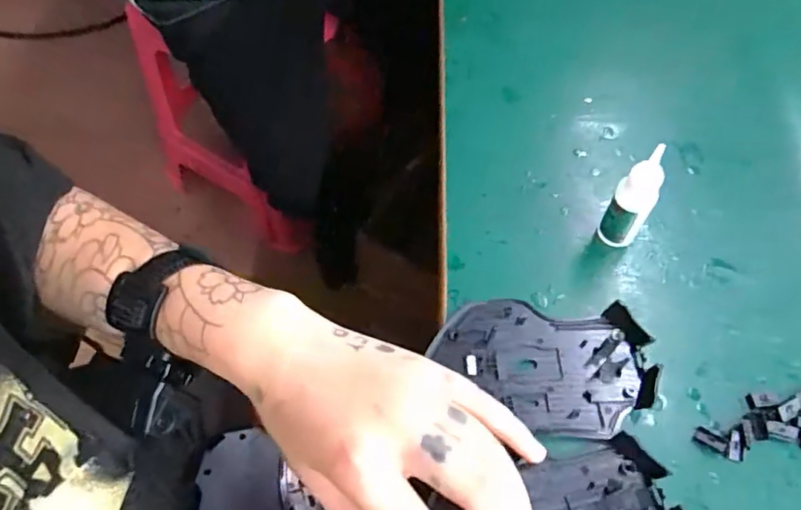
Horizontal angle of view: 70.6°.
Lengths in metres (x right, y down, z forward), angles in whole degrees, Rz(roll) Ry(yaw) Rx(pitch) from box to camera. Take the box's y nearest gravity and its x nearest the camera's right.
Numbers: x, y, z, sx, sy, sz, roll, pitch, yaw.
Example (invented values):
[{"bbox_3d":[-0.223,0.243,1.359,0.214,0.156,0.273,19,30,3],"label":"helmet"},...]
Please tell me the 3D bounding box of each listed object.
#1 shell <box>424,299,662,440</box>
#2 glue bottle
[{"bbox_3d":[0.075,0.057,0.300,0.111,0.010,0.070,7,58,4],"label":"shell"},{"bbox_3d":[0.129,-0.029,0.317,0.017,0.069,0.020,-30,63,-18],"label":"glue bottle"}]

